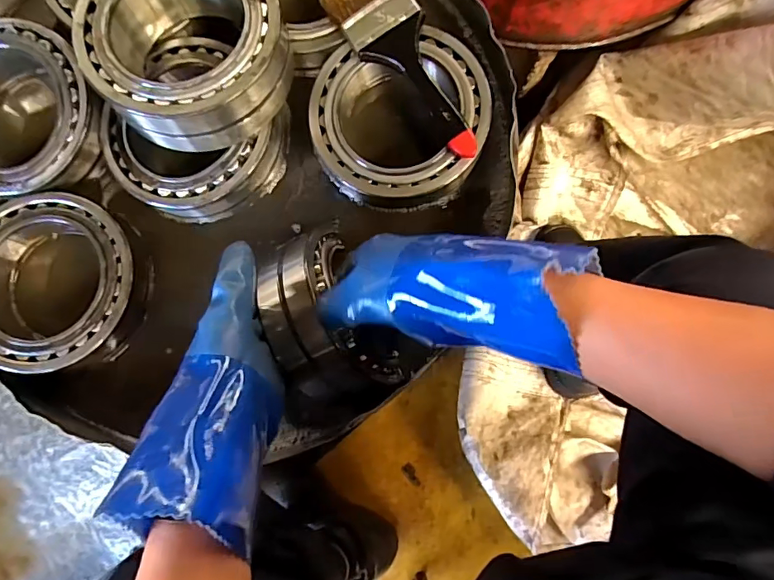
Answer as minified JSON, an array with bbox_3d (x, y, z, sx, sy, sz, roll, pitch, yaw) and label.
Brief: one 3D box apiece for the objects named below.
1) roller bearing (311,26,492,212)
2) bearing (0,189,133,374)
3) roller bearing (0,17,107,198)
[{"bbox_3d":[0.013,-0.156,0.460,0.161,0.051,0.153,0,84,3],"label":"roller bearing"},{"bbox_3d":[-0.317,-0.010,0.459,0.159,0.050,0.164,0,84,3],"label":"bearing"},{"bbox_3d":[-0.356,-0.171,0.473,0.165,0.061,0.162,15,85,4],"label":"roller bearing"}]

